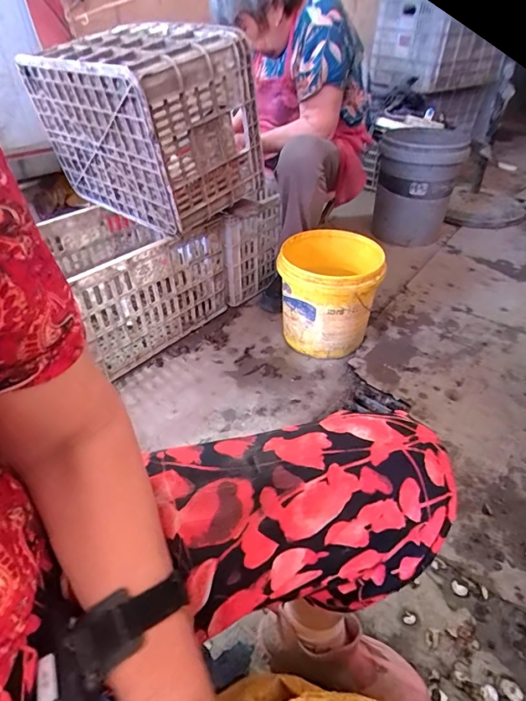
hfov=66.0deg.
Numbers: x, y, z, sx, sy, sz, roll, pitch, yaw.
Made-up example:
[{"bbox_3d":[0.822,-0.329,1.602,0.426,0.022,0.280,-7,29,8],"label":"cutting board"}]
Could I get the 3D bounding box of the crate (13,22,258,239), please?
[{"bbox_3d":[-0.259,-0.552,1.007,0.414,0.356,0.333,32,50,33],"label":"crate"}]

